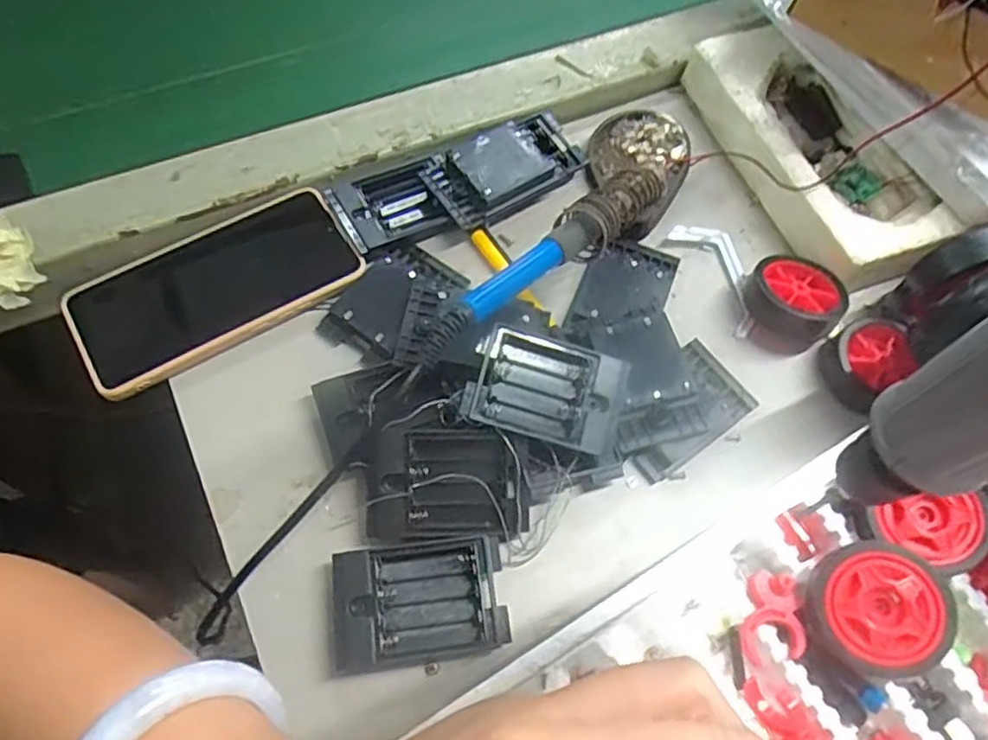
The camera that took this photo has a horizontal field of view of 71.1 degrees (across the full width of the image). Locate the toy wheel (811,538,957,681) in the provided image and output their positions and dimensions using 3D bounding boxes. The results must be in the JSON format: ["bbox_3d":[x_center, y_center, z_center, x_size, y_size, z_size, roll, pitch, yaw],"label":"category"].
[{"bbox_3d":[0.174,0.109,0.316,0.053,0.028,0.055,0,66,0],"label":"toy wheel"}]

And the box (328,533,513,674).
[{"bbox_3d":[-0.038,0.114,0.341,0.086,0.016,0.055,-7,65,-6],"label":"box"}]

